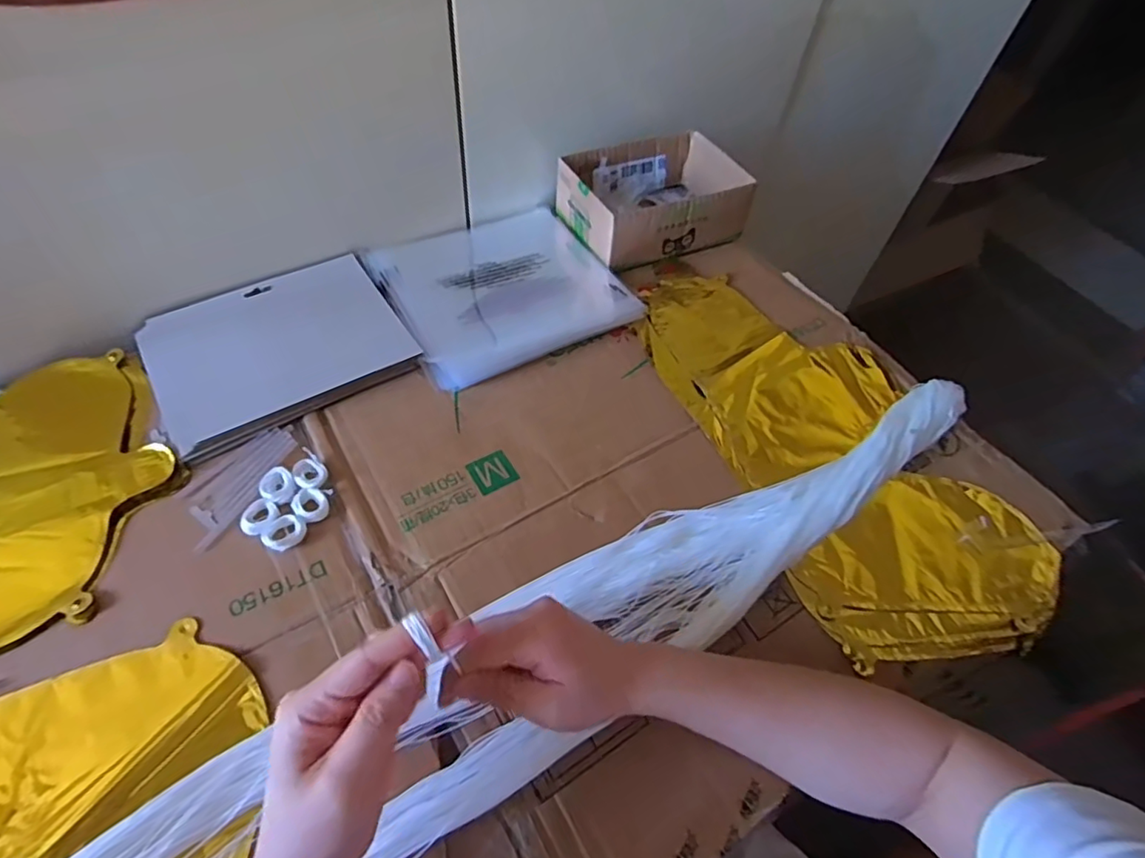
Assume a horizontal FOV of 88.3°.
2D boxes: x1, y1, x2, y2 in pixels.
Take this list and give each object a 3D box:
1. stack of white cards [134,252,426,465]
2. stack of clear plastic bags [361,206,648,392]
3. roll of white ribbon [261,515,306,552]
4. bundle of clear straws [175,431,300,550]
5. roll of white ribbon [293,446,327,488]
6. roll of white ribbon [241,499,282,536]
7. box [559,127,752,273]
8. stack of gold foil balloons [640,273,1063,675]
[{"bbox_3d":[-0.260,-0.076,0.527,0.205,0.011,0.167,-27,60,-22],"label":"stack of white cards"},{"bbox_3d":[-0.073,-0.150,0.596,0.219,0.017,0.210,-23,59,-20],"label":"stack of clear plastic bags"},{"bbox_3d":[-0.206,0.074,0.422,0.022,0.010,0.028,39,60,22],"label":"roll of white ribbon"},{"bbox_3d":[-0.252,0.040,0.449,0.051,0.006,0.097,33,58,18],"label":"bundle of clear straws"},{"bbox_3d":[-0.204,0.030,0.454,0.023,0.007,0.041,-28,61,-23],"label":"roll of white ribbon"},{"bbox_3d":[-0.228,0.064,0.429,0.026,0.008,0.027,2,54,-3],"label":"roll of white ribbon"},{"bbox_3d":[0.089,-0.253,0.650,0.183,0.066,0.138,-19,58,-18],"label":"box"},{"bbox_3d":[0.223,-0.001,0.528,0.214,0.039,0.409,-18,57,-17],"label":"stack of gold foil balloons"}]

